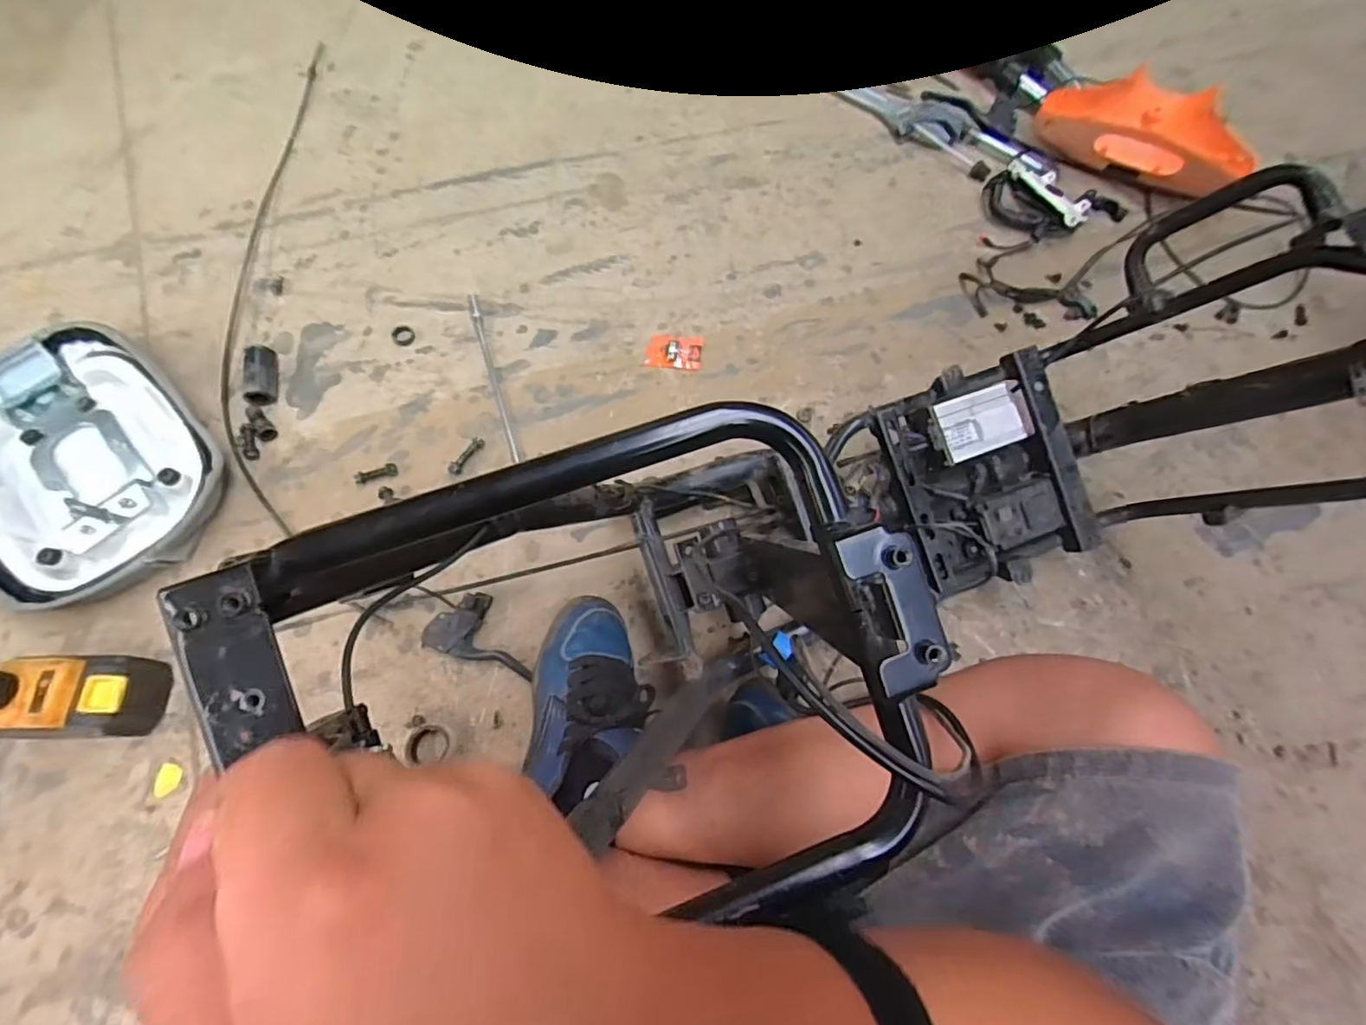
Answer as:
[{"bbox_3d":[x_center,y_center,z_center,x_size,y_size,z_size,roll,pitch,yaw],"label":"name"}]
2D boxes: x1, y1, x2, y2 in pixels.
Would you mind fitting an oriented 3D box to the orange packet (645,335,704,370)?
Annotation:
[{"bbox_3d":[-0.011,-0.222,0.810,0.075,0.010,0.047,5,69,-1],"label":"orange packet"}]

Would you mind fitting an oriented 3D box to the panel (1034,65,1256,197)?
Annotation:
[{"bbox_3d":[0.677,-0.570,0.868,0.266,0.107,0.179,35,71,10],"label":"panel"}]

